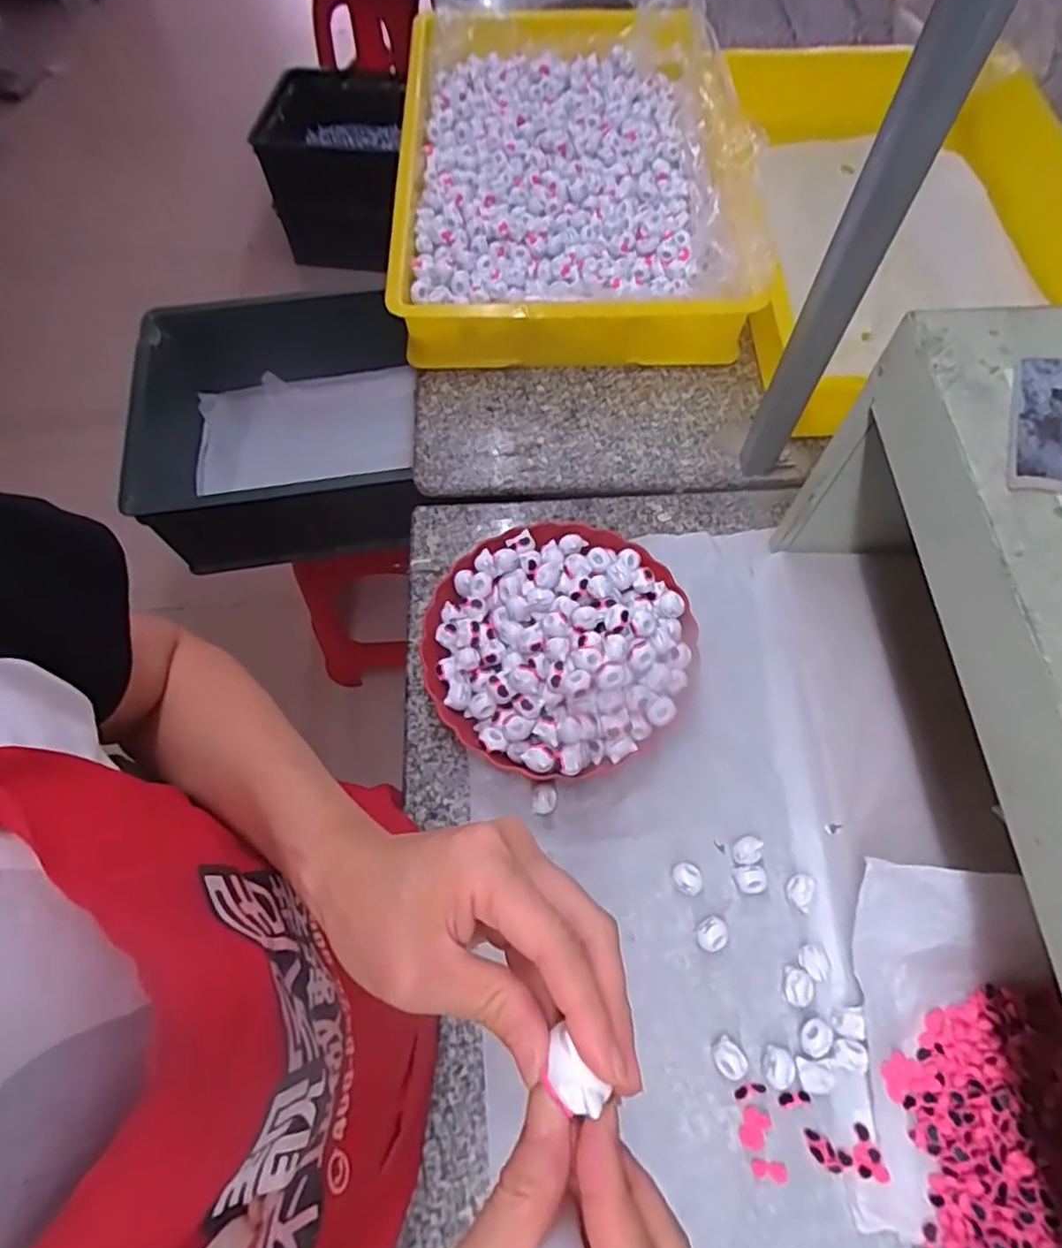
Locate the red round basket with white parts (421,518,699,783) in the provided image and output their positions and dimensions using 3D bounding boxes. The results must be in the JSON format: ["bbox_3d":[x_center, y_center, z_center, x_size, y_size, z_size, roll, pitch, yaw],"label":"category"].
[{"bbox_3d":[0.026,0.019,0.593,0.238,0.078,0.230,-1,65,1],"label":"red round basket with white parts"}]

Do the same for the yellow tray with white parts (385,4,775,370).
[{"bbox_3d":[0.051,-0.587,0.843,0.416,0.112,0.605,-2,65,1],"label":"yellow tray with white parts"}]

